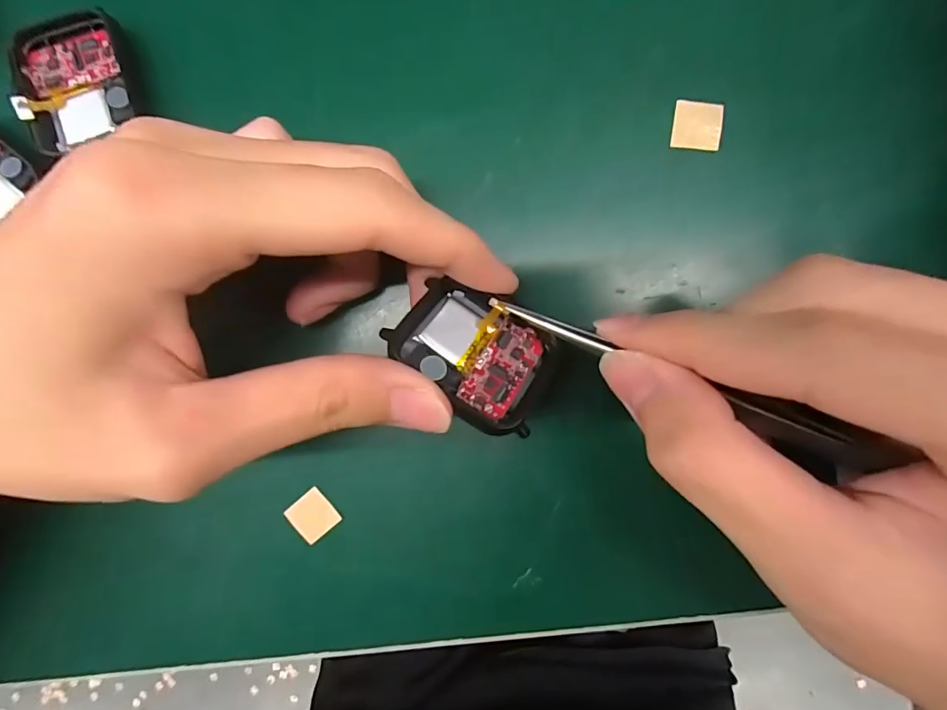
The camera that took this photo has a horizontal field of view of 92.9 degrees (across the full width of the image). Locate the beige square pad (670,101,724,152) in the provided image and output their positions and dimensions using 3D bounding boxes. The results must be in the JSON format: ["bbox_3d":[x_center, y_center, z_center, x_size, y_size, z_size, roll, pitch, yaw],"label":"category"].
[{"bbox_3d":[0.074,-0.076,0.147,0.015,0.004,0.016,5,91,3],"label":"beige square pad"}]

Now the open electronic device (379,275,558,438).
[{"bbox_3d":[0.000,0.000,0.134,0.045,0.013,0.038,33,64,-2],"label":"open electronic device"}]

